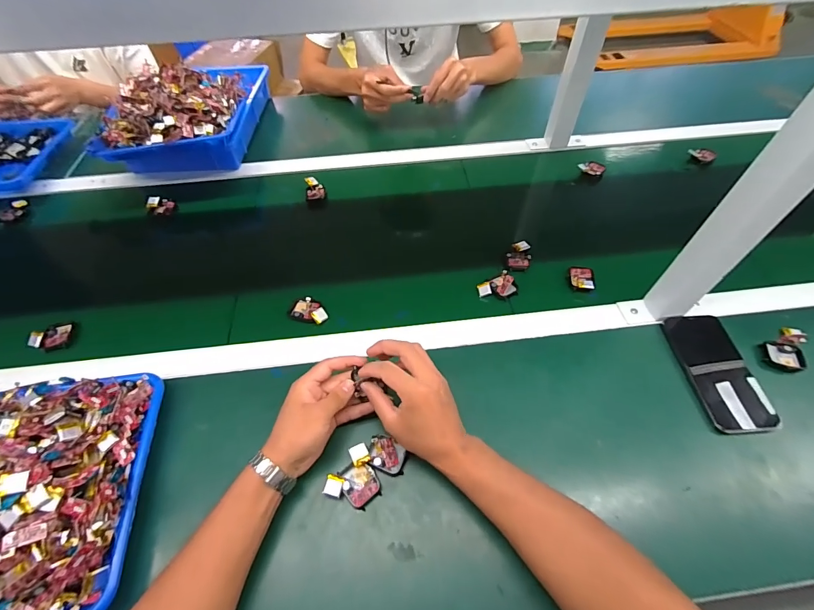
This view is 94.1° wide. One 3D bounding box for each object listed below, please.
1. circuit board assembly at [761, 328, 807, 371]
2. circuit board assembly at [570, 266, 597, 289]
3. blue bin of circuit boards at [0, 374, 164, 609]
[{"bbox_3d":[0.512,0.055,0.513,0.045,0.016,0.072,21,57,15],"label":"circuit board assembly"},{"bbox_3d":[0.275,-0.041,0.592,0.035,0.009,0.052,3,48,13],"label":"circuit board assembly"},{"bbox_3d":[-0.440,0.197,0.384,0.309,0.061,0.245,-7,54,-5],"label":"blue bin of circuit boards"}]

